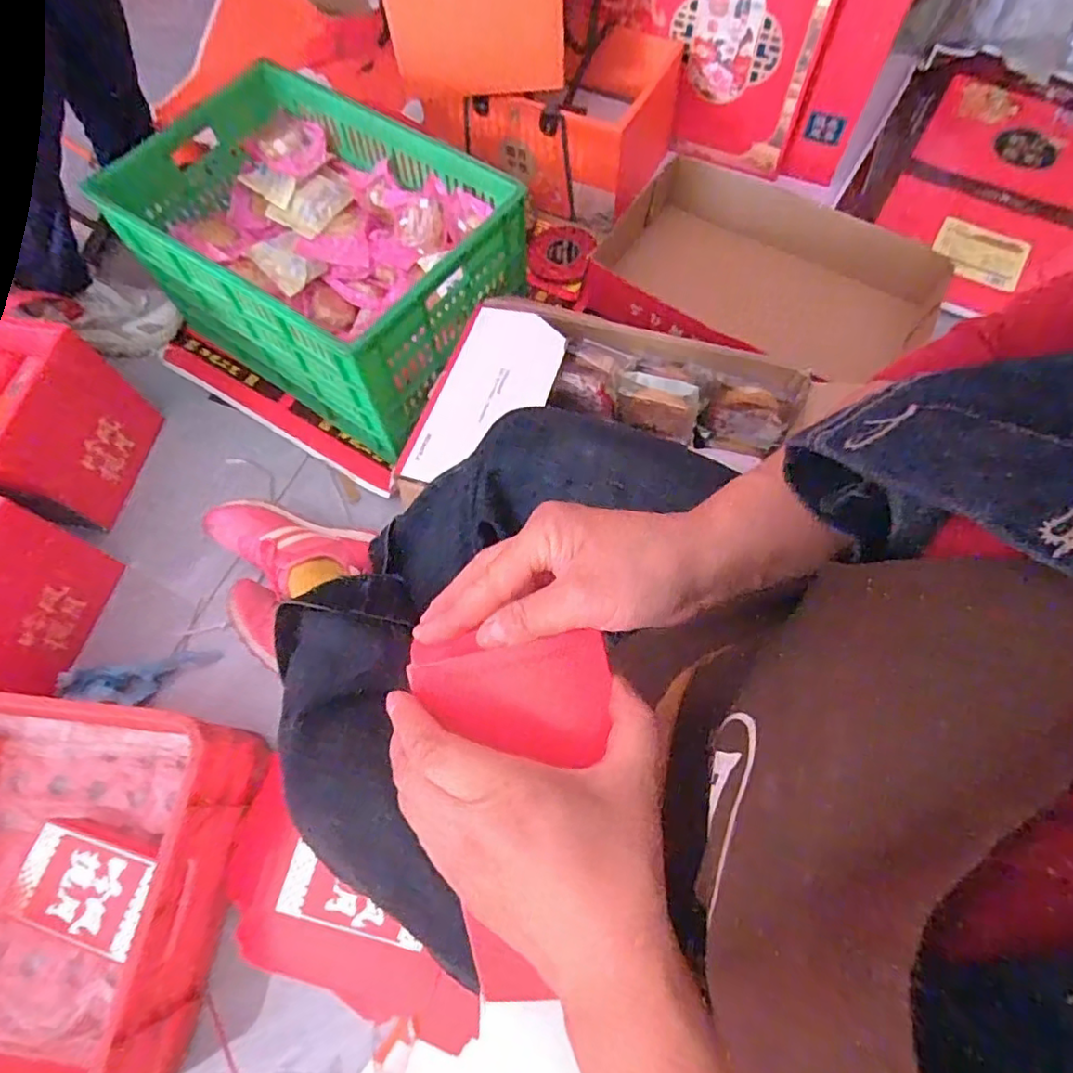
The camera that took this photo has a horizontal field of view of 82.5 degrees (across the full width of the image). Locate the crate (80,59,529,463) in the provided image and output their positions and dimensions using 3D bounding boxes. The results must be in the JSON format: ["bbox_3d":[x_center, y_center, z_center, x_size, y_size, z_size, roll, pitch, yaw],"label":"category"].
[{"bbox_3d":[-0.309,-0.393,0.884,0.524,0.252,0.328,31,70,15],"label":"crate"}]

